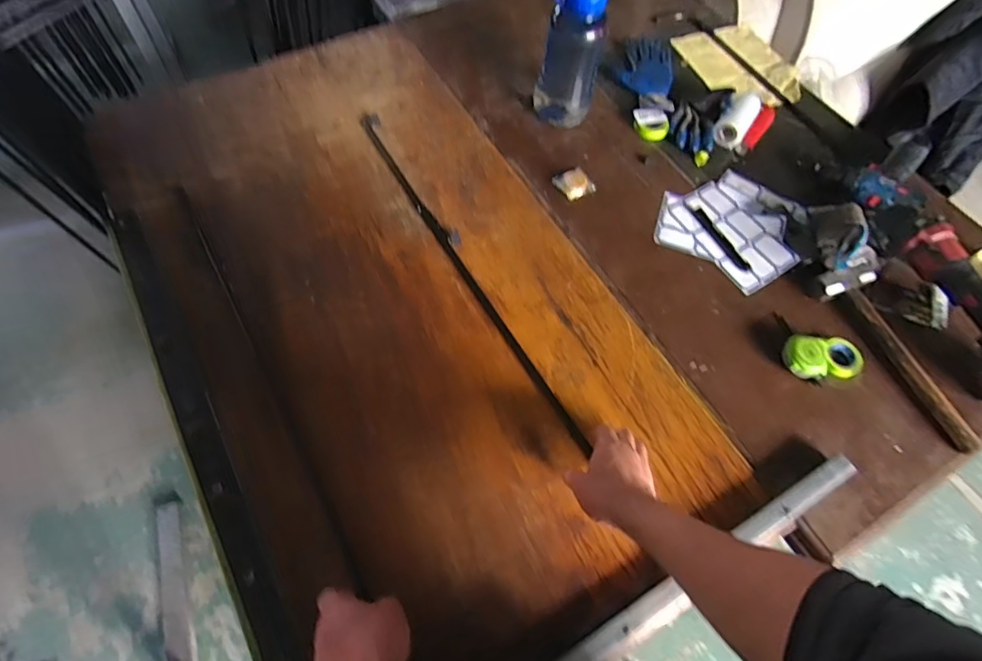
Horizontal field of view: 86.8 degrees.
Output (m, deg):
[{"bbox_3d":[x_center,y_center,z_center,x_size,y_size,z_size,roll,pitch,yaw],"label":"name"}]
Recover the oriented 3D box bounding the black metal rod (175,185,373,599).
[{"bbox_3d":[-0.337,0.032,0.746,0.014,0.020,0.719,-27,66,-18],"label":"black metal rod"}]

